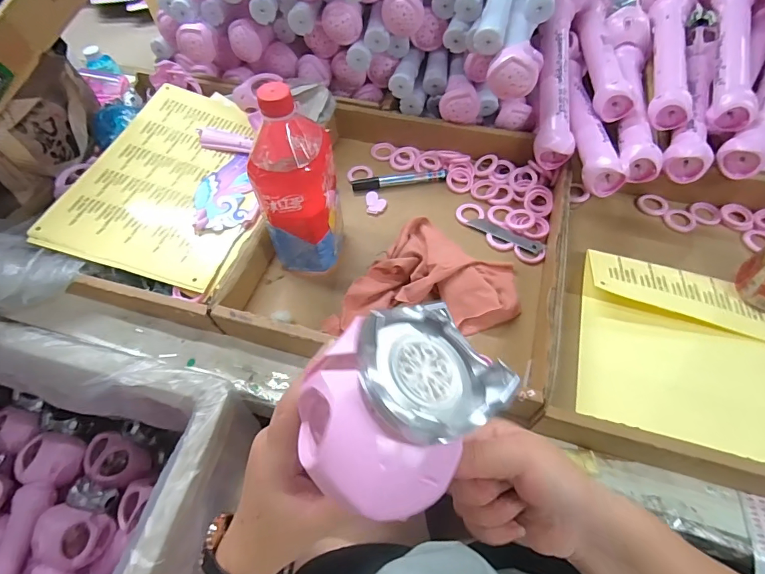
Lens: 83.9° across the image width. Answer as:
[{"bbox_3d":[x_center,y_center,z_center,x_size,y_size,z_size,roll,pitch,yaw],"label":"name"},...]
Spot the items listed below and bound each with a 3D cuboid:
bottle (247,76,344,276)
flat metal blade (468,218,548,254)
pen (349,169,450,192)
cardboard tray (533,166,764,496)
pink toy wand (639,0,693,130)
[{"bbox_3d":[-0.091,-0.098,0.457,0.082,0.220,0.083,0,59,3],"label":"bottle"},{"bbox_3d":[0.158,-0.068,0.546,0.098,0.004,0.020,24,64,17],"label":"flat metal blade"},{"bbox_3d":[0.024,-0.151,0.602,0.132,0.011,0.020,-4,60,2],"label":"pen"},{"bbox_3d":[0.364,0.017,0.458,0.348,0.055,0.370,13,62,11],"label":"cardboard tray"},{"bbox_3d":[0.399,-0.347,0.585,0.076,0.061,0.312,13,60,10],"label":"pink toy wand"}]

